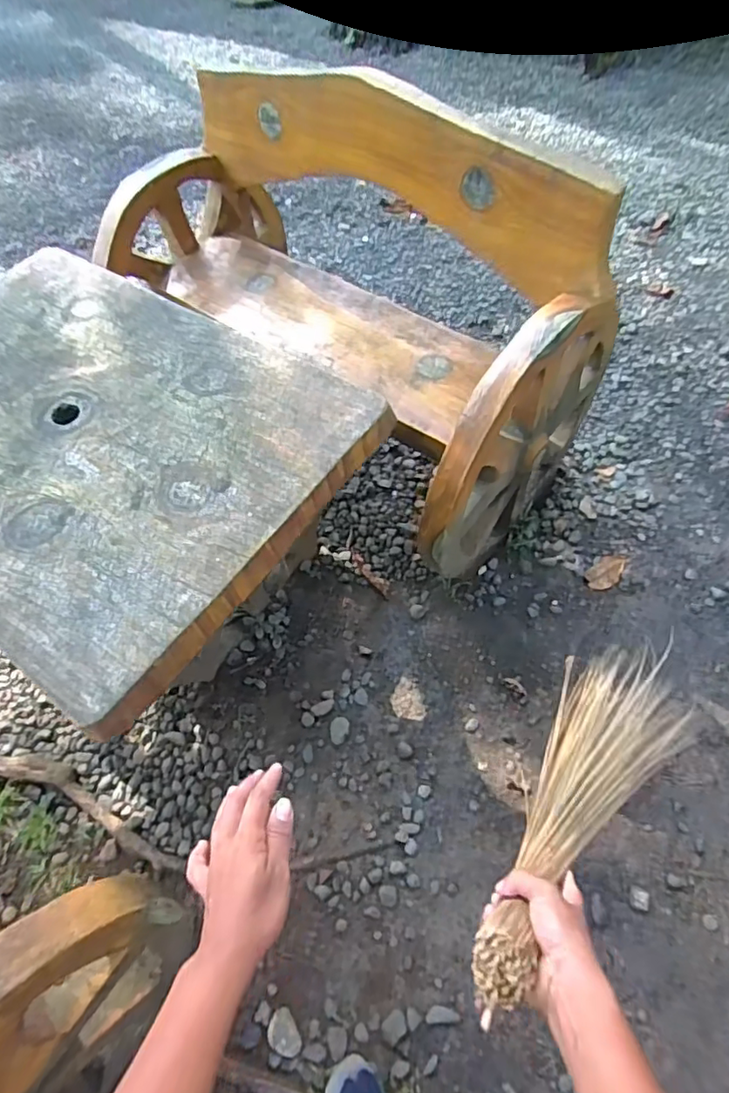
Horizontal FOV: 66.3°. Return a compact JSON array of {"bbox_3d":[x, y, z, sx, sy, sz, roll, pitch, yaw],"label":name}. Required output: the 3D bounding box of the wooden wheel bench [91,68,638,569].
[{"bbox_3d":[-0.048,-0.583,1.379,0.586,0.781,1.188,-39,60,-20],"label":"wooden wheel bench"}]

